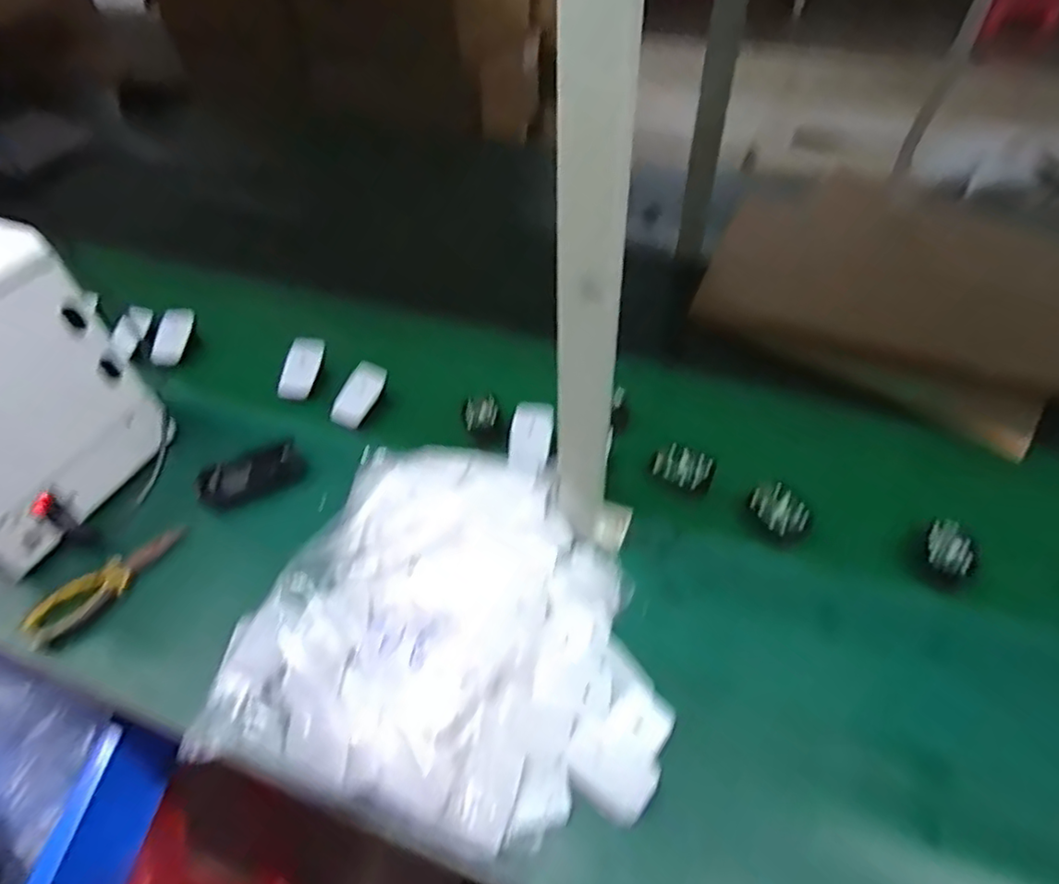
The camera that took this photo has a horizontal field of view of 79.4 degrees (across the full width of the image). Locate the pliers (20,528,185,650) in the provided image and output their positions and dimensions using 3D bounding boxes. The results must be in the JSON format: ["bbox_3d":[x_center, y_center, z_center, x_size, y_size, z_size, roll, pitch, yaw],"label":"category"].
[{"bbox_3d":[-0.417,0.142,0.638,0.154,0.023,0.044,-37,57,-26],"label":"pliers"}]

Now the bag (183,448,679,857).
[{"bbox_3d":[-0.060,0.155,0.559,0.362,0.070,0.304,13,51,13],"label":"bag"}]

